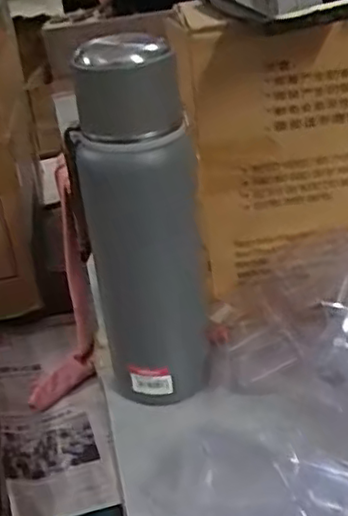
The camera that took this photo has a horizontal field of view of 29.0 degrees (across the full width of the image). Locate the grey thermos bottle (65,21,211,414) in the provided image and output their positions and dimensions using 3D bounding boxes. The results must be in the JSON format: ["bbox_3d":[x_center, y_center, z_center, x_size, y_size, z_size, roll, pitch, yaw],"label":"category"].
[{"bbox_3d":[-0.022,-0.019,0.492,0.083,0.268,0.089,-7,32,-2],"label":"grey thermos bottle"}]

